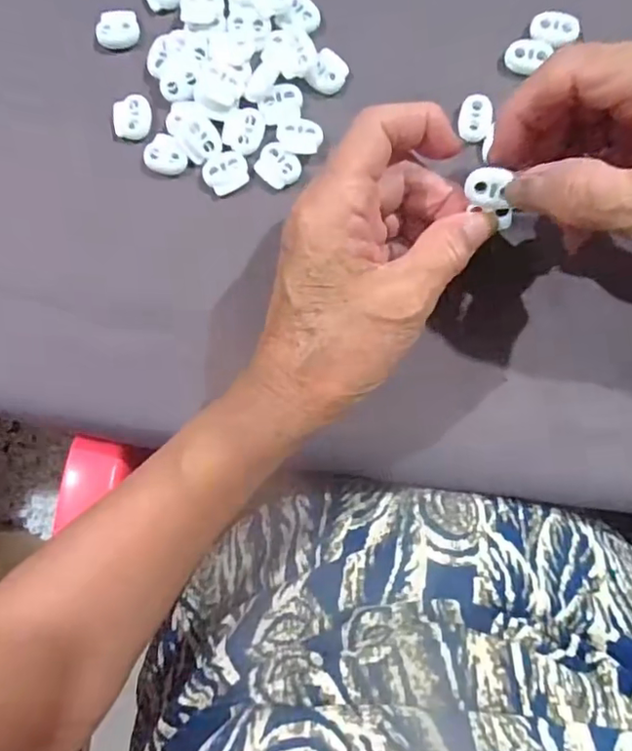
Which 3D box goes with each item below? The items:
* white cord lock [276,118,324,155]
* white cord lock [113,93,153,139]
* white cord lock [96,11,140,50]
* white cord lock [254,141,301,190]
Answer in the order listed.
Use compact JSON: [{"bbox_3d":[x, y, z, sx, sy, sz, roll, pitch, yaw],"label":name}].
[{"bbox_3d":[-0.008,-0.118,0.278,0.022,0.004,0.018,15,86,5],"label":"white cord lock"},{"bbox_3d":[-0.093,-0.131,0.290,0.018,0.005,0.022,1,85,4],"label":"white cord lock"},{"bbox_3d":[-0.102,-0.178,0.294,0.021,0.005,0.018,-10,84,3],"label":"white cord lock"},{"bbox_3d":[-0.019,-0.103,0.278,0.023,0.004,0.018,42,89,6],"label":"white cord lock"}]

